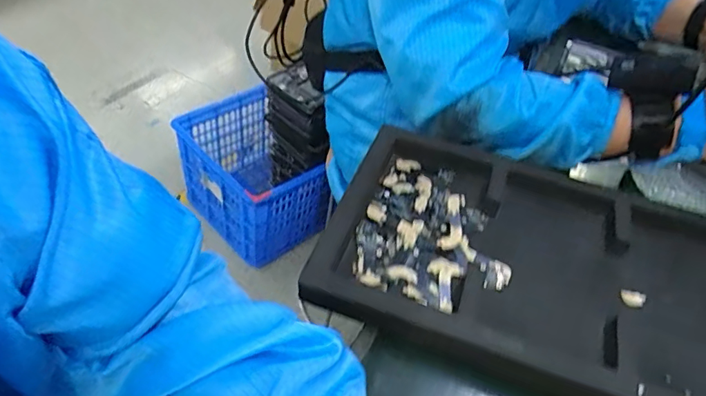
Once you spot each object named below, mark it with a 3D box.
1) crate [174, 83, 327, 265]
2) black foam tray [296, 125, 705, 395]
[{"bbox_3d":[-0.254,-0.062,1.328,0.273,0.276,0.350,-32,59,-33],"label":"crate"},{"bbox_3d":[0.215,0.072,0.415,0.476,0.029,0.221,17,46,11],"label":"black foam tray"}]

